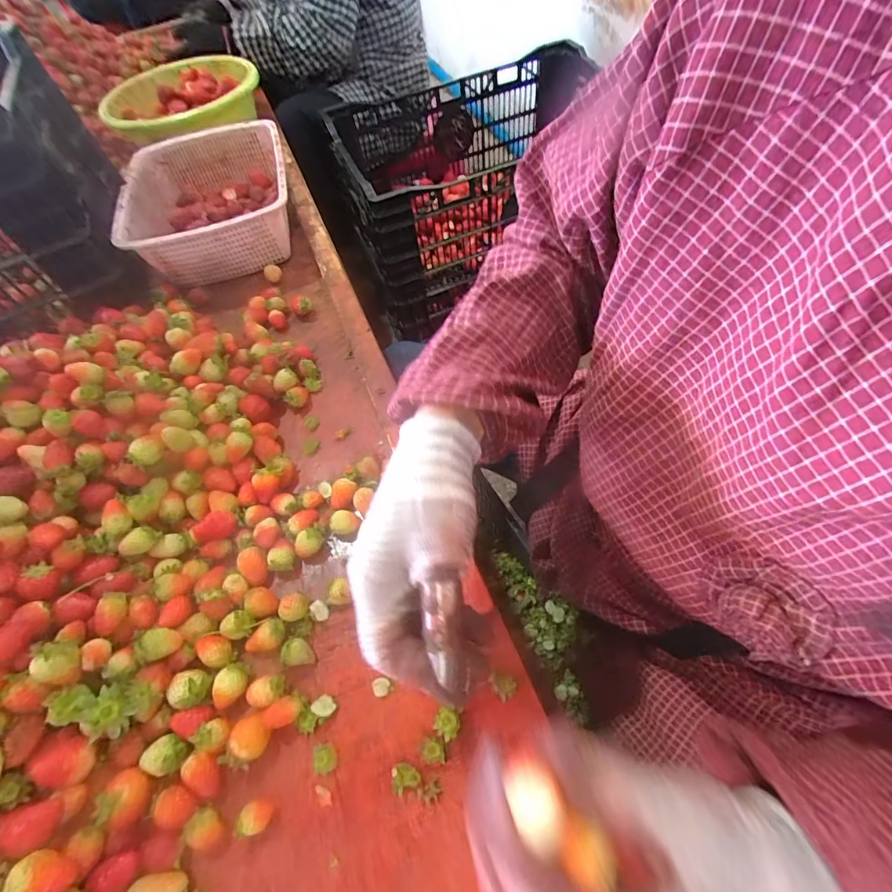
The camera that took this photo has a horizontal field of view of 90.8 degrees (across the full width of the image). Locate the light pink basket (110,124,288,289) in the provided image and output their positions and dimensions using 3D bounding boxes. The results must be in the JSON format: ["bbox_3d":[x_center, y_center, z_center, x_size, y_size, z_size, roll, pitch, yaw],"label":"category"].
[{"bbox_3d":[-0.340,-0.366,0.645,0.223,0.080,0.306,-16,57,-3],"label":"light pink basket"}]

